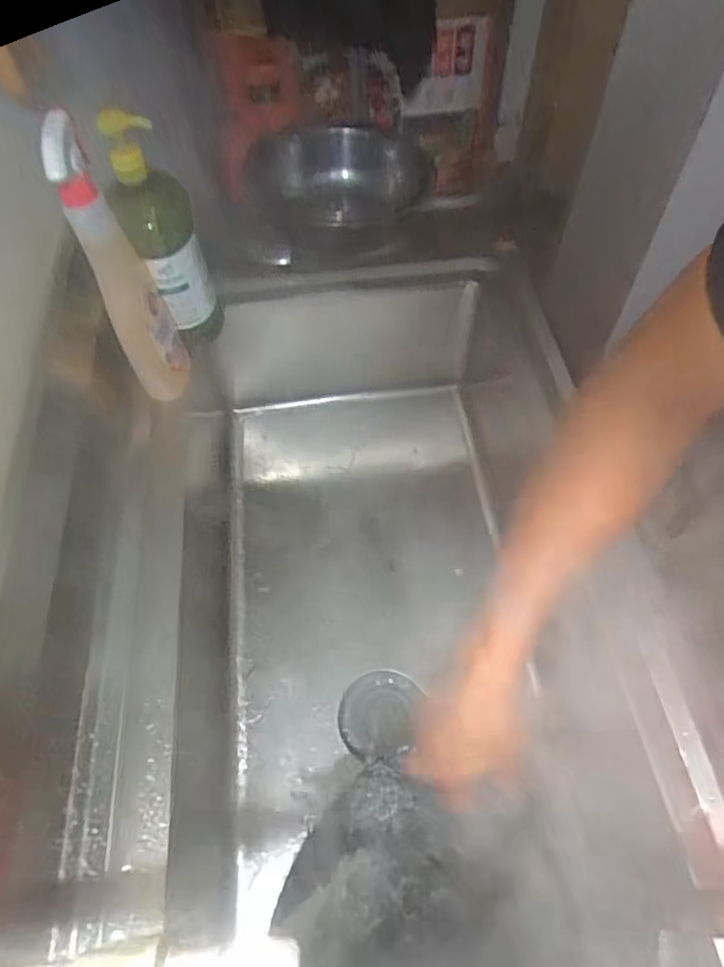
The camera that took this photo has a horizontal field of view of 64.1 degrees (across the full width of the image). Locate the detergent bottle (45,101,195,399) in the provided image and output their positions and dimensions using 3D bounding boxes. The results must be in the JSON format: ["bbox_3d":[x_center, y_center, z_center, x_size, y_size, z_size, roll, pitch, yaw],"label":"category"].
[{"bbox_3d":[-0.244,-0.209,0.598,0.060,0.286,0.077,-21,60,-10],"label":"detergent bottle"}]

